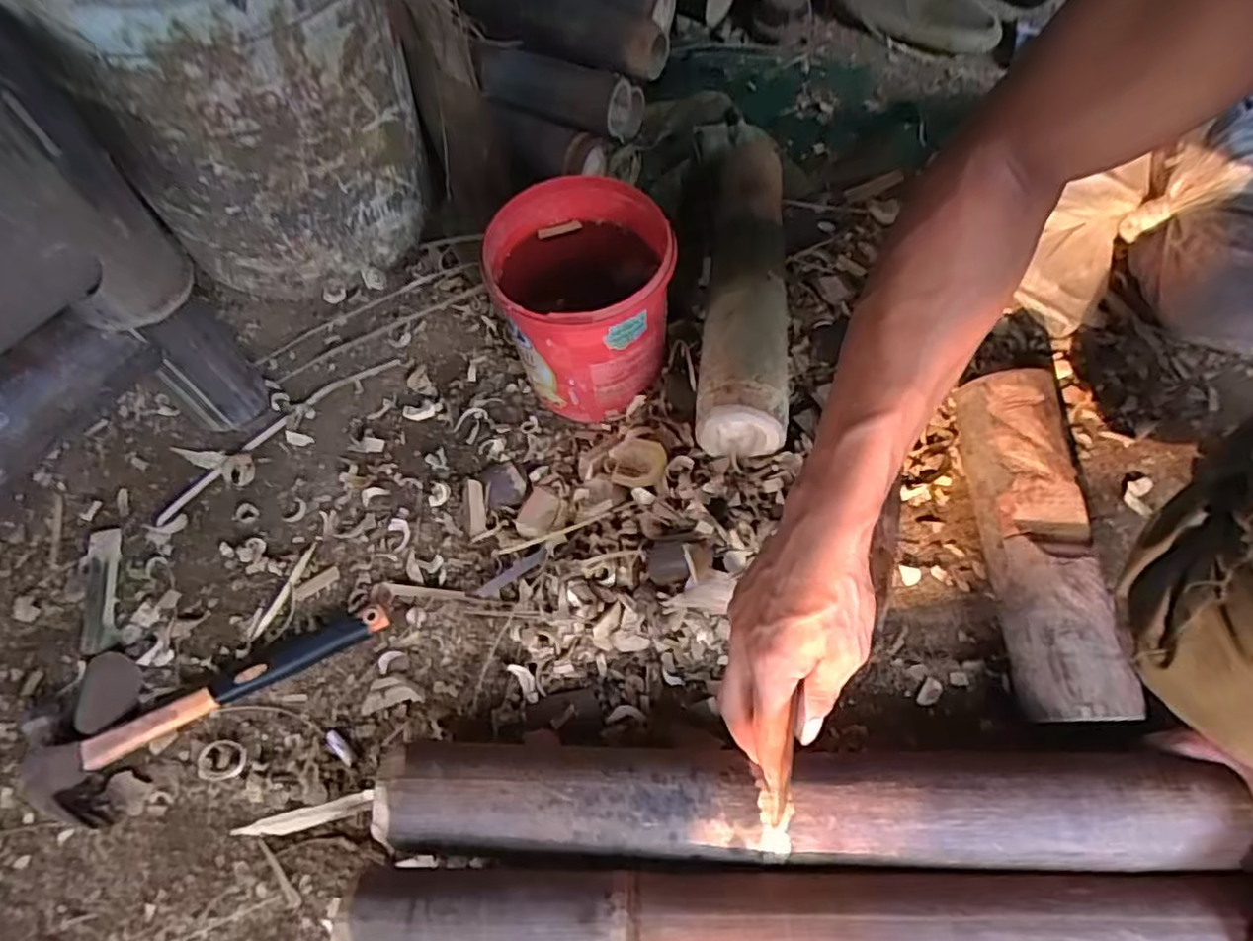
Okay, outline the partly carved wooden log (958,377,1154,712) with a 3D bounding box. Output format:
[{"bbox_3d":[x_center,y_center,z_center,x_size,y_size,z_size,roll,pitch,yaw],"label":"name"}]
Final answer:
[{"bbox_3d":[0.316,0.050,0.513,0.080,0.064,0.271,1,61,2],"label":"partly carved wooden log"}]

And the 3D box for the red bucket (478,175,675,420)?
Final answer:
[{"bbox_3d":[-0.035,-0.135,0.553,0.134,0.145,0.134,0,61,1],"label":"red bucket"}]

